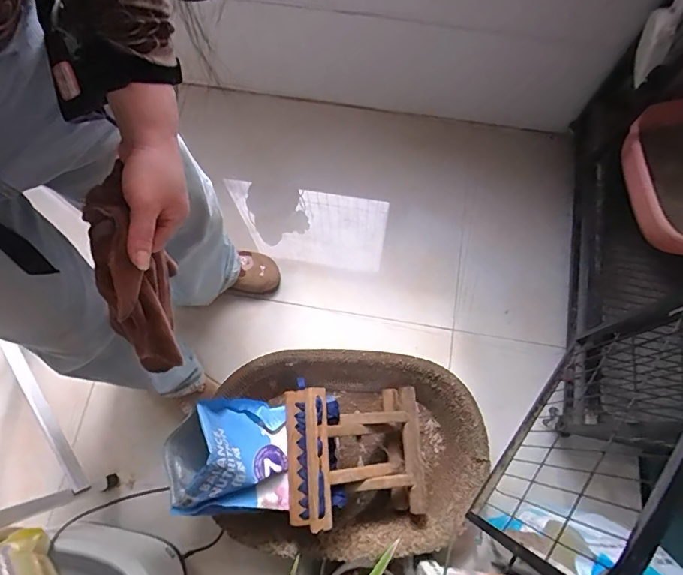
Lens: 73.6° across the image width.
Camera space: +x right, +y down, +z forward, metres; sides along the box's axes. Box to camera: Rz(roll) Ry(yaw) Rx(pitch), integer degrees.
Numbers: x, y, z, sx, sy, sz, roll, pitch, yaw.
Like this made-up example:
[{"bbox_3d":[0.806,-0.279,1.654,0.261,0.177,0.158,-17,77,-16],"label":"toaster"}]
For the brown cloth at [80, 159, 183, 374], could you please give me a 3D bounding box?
[{"bbox_3d":[-0.212,0.006,0.483,0.068,0.247,0.071,18,51,7],"label":"brown cloth"}]

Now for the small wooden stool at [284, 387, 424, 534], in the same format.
[{"bbox_3d":[0.027,0.310,0.866,0.257,0.174,0.234,-3,72,0],"label":"small wooden stool"}]

